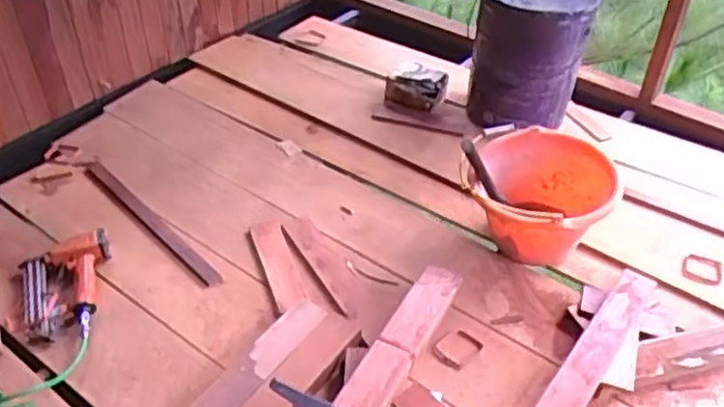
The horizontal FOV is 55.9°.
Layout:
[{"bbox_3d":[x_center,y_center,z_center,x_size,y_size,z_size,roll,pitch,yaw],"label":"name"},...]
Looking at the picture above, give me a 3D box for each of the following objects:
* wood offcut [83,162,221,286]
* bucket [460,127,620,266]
[{"bbox_3d":[-0.478,0.033,1.542,0.033,0.013,0.509,-32,52,-33],"label":"wood offcut"},{"bbox_3d":[0.362,-0.001,1.455,0.293,0.228,0.327,17,43,15],"label":"bucket"}]

